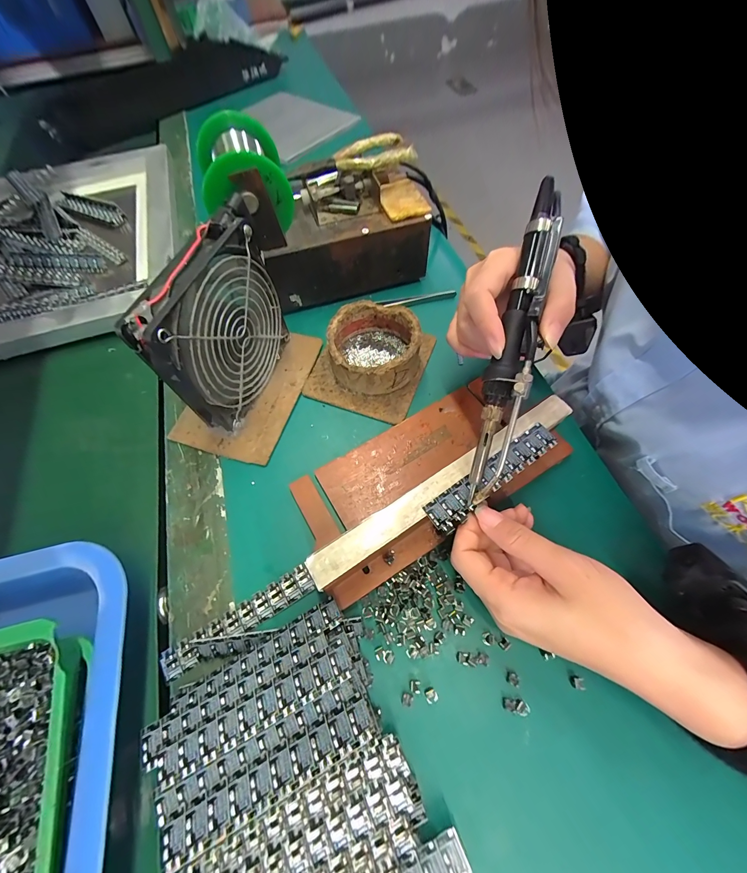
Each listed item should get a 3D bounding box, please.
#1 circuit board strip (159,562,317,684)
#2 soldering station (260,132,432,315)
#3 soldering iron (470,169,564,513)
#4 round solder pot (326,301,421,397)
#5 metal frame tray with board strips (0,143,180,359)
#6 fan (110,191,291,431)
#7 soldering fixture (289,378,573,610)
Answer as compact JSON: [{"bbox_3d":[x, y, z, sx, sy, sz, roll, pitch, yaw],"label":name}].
[{"bbox_3d":[-0.092,0.126,0.228,0.108,0.004,0.019,-29,65,-12],"label":"circuit board strip"},{"bbox_3d":[-0.036,-0.217,0.345,0.169,0.094,0.100,-17,63,-6],"label":"soldering station"},{"bbox_3d":[0.090,-0.060,0.209,0.022,0.018,0.200,13,91,9],"label":"soldering iron"},{"bbox_3d":[0.001,-0.081,0.307,0.078,0.040,0.081,-1,63,2],"label":"round solder pot"},{"bbox_3d":[-0.494,-0.239,0.424,0.467,0.036,0.390,-18,63,-7],"label":"metal frame tray with board strips"},{"bbox_3d":[-0.114,-0.088,0.265,0.027,0.128,0.132,15,64,10],"label":"fan"},{"bbox_3d":[0.040,0.021,0.251,0.206,0.043,0.099,-29,65,-12],"label":"soldering fixture"}]

